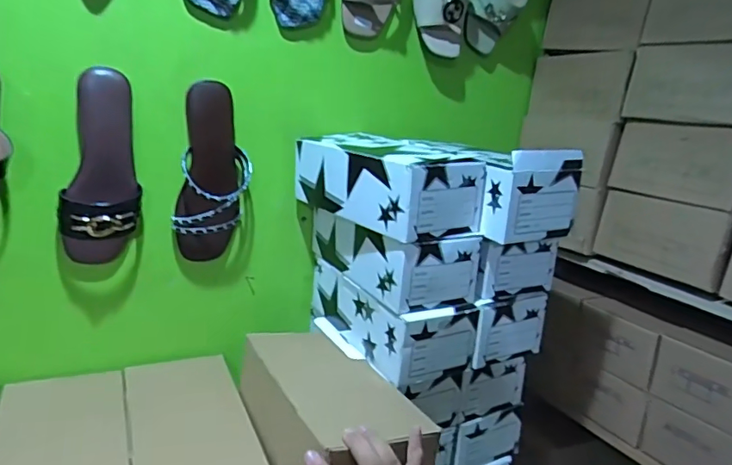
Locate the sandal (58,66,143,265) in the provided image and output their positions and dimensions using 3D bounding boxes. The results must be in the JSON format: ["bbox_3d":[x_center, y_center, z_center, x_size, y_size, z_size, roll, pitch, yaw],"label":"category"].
[{"bbox_3d":[-0.333,-0.075,0.651,0.089,0.234,0.058,0,14,-25],"label":"sandal"}]

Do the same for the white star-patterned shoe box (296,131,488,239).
[{"bbox_3d":[0.022,-0.072,0.711,0.129,0.100,0.257,-3,16,-34],"label":"white star-patterned shoe box"}]

